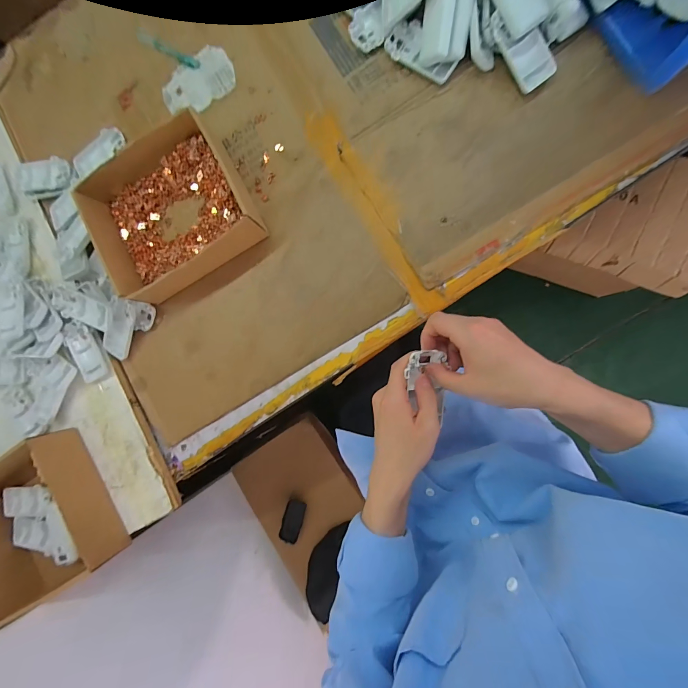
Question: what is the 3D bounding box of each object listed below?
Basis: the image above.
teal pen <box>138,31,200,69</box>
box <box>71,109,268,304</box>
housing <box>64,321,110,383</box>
[{"bbox_3d":[-0.272,-0.456,0.503,0.115,0.010,0.015,31,95,9],"label":"teal pen"},{"bbox_3d":[-0.245,-0.184,0.458,0.216,0.064,0.197,-34,84,9],"label":"box"},{"bbox_3d":[-0.402,0.013,0.507,0.044,0.016,0.094,-21,96,7],"label":"housing"}]

